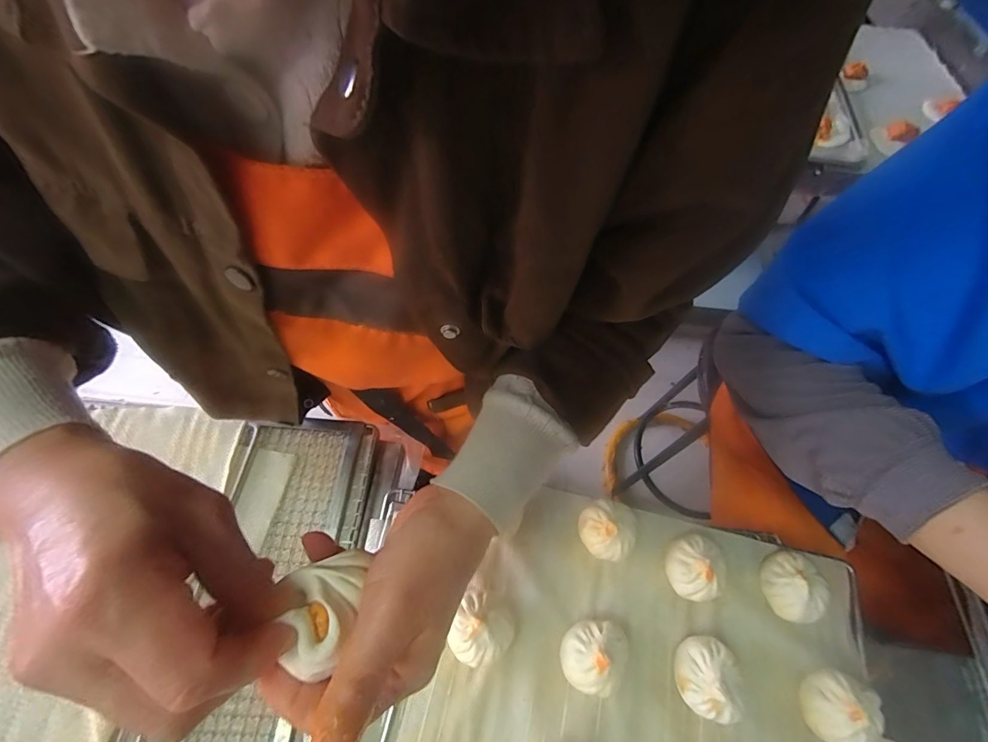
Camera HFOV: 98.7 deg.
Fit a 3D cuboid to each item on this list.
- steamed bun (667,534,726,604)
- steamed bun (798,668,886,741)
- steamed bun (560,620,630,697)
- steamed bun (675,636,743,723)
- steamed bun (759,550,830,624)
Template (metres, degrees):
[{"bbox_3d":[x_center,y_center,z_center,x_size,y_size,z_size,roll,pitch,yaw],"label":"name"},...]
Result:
[{"bbox_3d":[0.184,0.178,0.386,0.051,0.042,0.053,-20,65,-12],"label":"steamed bun"},{"bbox_3d":[0.275,0.269,0.337,0.044,0.043,0.050,33,67,14],"label":"steamed bun"},{"bbox_3d":[0.083,0.236,0.352,0.053,0.044,0.050,1,63,-1],"label":"steamed bun"},{"bbox_3d":[0.175,0.248,0.345,0.047,0.045,0.055,17,64,7],"label":"steamed bun"},{"bbox_3d":[0.270,0.194,0.382,0.047,0.040,0.056,14,63,5],"label":"steamed bun"}]

